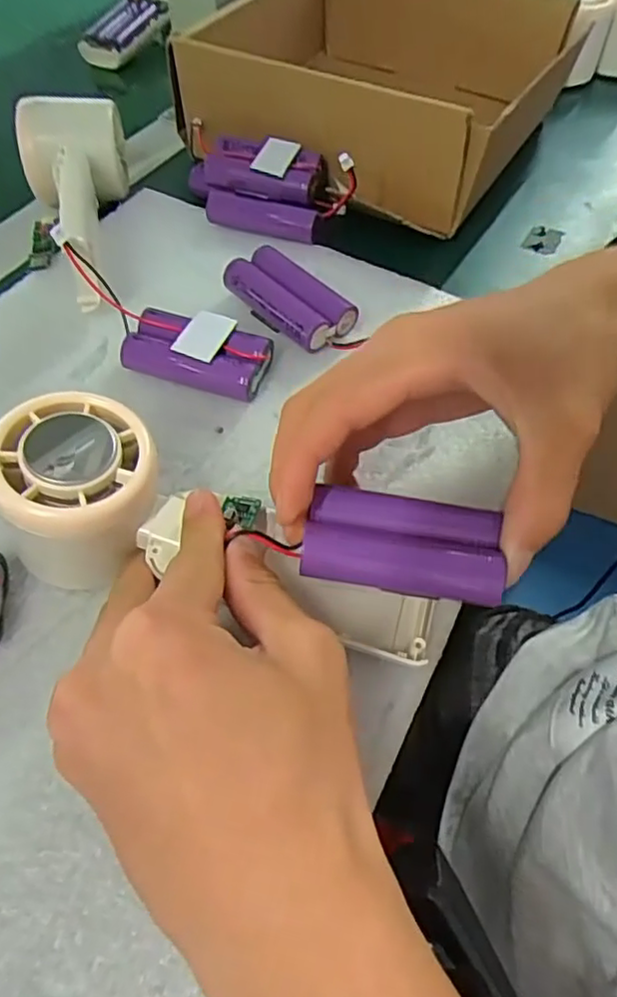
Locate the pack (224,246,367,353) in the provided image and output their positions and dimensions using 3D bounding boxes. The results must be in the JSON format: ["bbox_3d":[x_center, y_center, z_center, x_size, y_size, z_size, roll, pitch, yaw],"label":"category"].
[{"bbox_3d":[-0.010,-0.103,0.324,0.033,0.020,0.067,-37,64,-24],"label":"pack"}]

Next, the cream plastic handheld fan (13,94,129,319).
[{"bbox_3d":[-0.121,-0.161,0.345,0.059,0.051,0.158,-14,57,-11],"label":"cream plastic handheld fan"}]

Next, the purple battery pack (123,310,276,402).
[{"bbox_3d":[-0.053,-0.070,0.303,0.067,0.021,0.032,15,56,9],"label":"purple battery pack"}]

